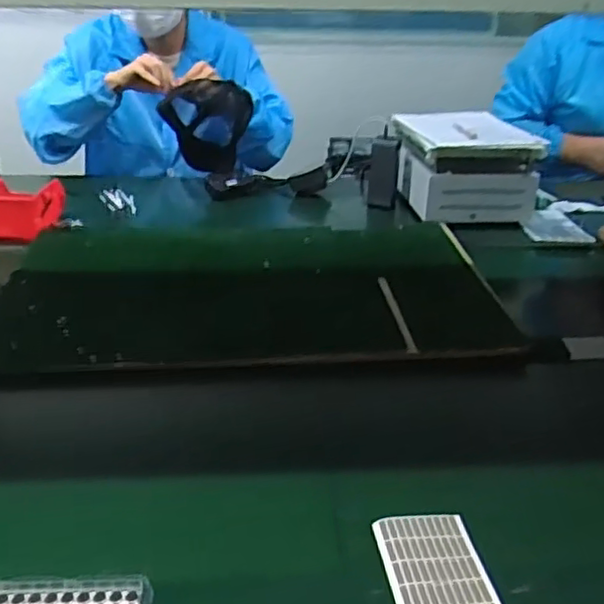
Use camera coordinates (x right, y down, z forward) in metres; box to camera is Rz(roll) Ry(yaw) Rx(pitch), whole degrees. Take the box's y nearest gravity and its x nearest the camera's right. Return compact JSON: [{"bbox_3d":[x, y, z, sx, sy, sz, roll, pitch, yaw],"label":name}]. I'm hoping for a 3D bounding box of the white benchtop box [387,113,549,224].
[{"bbox_3d":[0.306,-0.267,1.241,0.215,0.143,0.260,-1,29,-5],"label":"white benchtop box"}]

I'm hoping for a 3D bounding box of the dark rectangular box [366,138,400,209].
[{"bbox_3d":[0.158,-0.252,1.264,0.062,0.135,0.047,5,8,5],"label":"dark rectangular box"}]

